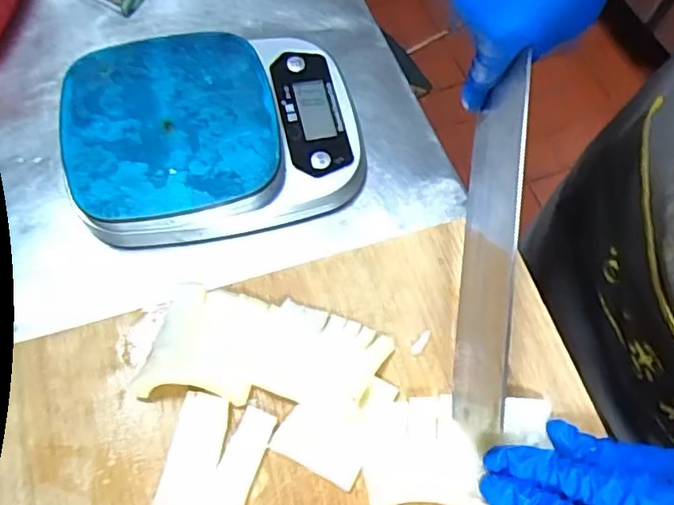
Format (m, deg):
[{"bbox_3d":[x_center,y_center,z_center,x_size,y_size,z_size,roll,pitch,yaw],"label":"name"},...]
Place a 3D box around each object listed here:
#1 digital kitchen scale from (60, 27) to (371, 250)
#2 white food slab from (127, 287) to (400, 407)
[{"bbox_3d":[-0.082,-0.087,0.400,0.184,0.027,0.144,-13,65,-9],"label":"digital kitchen scale"},{"bbox_3d":[-0.037,0.055,0.332,0.127,0.014,0.060,8,63,1],"label":"white food slab"}]

